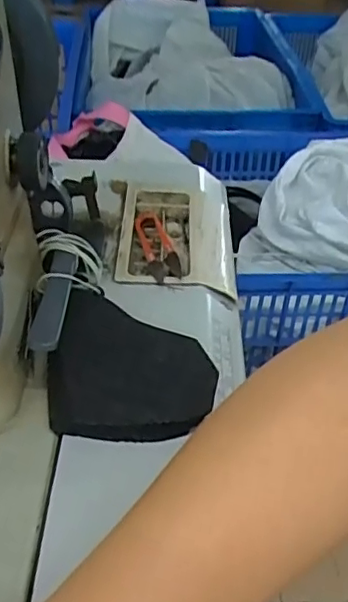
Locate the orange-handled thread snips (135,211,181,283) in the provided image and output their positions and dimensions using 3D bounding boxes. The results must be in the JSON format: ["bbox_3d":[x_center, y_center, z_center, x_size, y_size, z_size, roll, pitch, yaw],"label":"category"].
[{"bbox_3d":[-0.015,-0.050,0.534,0.026,0.017,0.102,-4,41,-13],"label":"orange-handled thread snips"}]

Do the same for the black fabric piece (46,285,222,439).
[{"bbox_3d":[-0.028,0.044,0.408,0.105,0.031,0.111,7,40,-1],"label":"black fabric piece"}]

